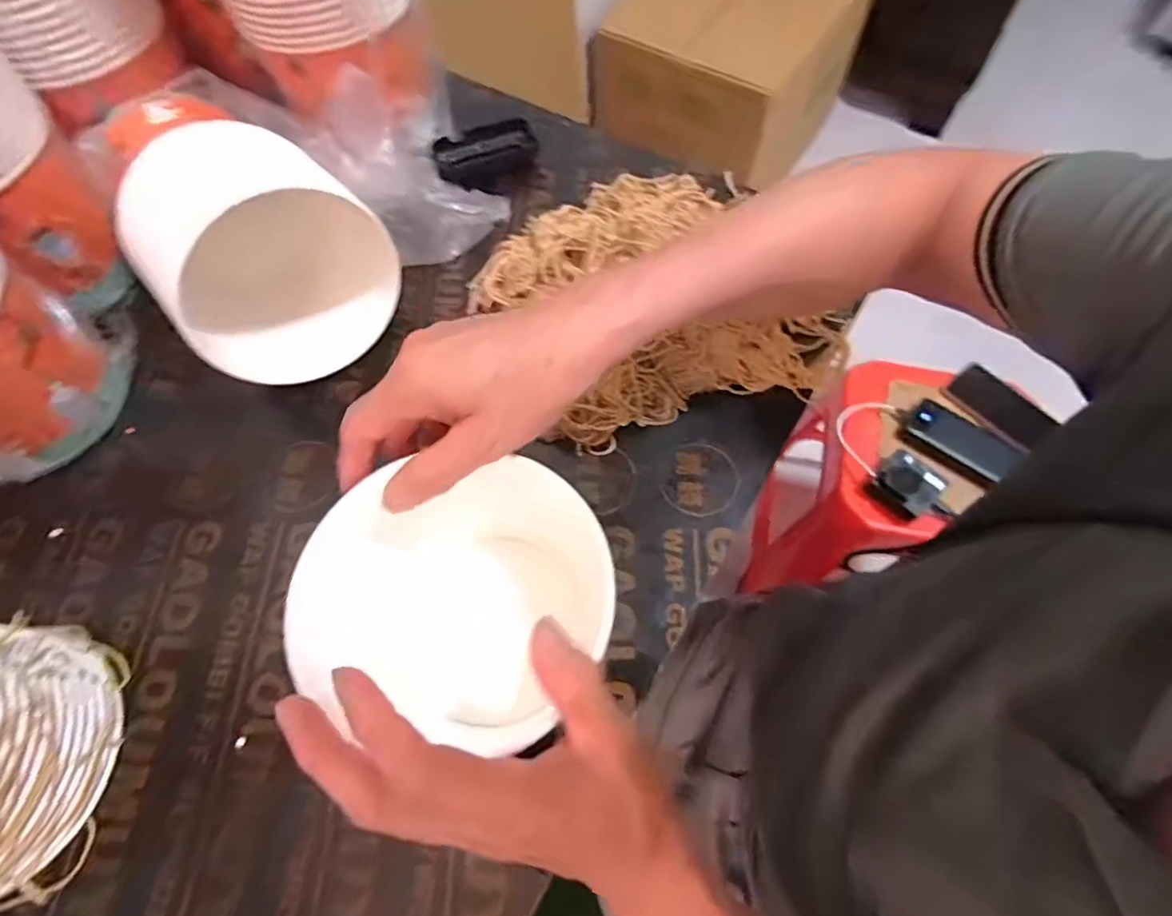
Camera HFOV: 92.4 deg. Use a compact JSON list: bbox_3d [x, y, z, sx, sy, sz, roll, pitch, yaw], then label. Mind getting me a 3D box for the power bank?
[{"bbox_3d":[0.530,-0.023,0.796,0.145,0.023,0.075,35,72,17],"label":"power bank"}]

